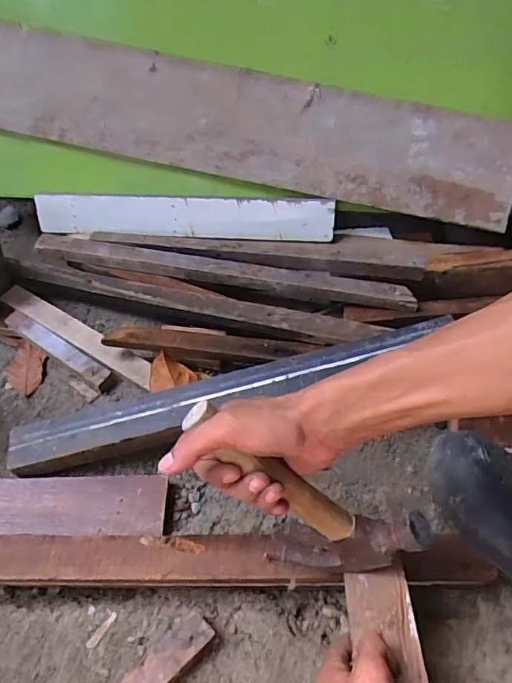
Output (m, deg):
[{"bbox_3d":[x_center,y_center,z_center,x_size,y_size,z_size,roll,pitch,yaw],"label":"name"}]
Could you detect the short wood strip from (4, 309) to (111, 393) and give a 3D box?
[{"bbox_3d":[-0.292,0.010,0.733,0.198,0.013,0.034,29,84,20],"label":"short wood strip"}]

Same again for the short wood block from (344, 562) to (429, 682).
[{"bbox_3d":[0.105,0.237,0.411,0.052,0.017,0.101,-1,48,0],"label":"short wood block"}]

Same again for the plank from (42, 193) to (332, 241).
[{"bbox_3d":[-0.118,-0.206,0.839,0.486,0.066,0.013,3,30,4],"label":"plank"}]

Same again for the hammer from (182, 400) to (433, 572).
[{"bbox_3d":[0.022,0.127,0.415,0.215,0.118,0.032,33,39,-13],"label":"hammer"}]

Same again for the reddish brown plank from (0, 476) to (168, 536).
[{"bbox_3d":[-0.277,0.195,0.580,0.345,0.016,0.078,-1,48,0],"label":"reddish brown plank"}]

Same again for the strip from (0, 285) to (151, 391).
[{"bbox_3d":[-0.270,-0.014,0.749,0.303,0.007,0.034,27,63,22],"label":"strip"}]

